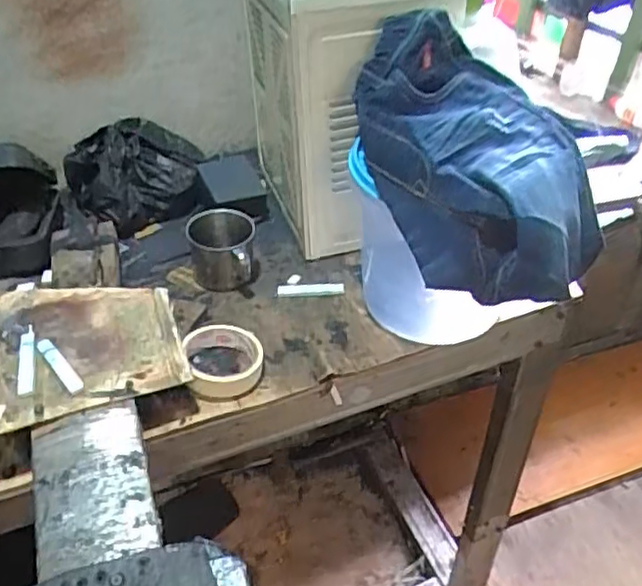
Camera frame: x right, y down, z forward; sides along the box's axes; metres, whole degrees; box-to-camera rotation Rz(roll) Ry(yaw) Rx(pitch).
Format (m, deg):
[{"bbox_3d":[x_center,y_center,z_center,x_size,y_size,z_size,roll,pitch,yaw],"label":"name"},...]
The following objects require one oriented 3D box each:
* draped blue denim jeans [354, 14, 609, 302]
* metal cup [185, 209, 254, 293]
[{"bbox_3d":[0.151,-0.138,0.658,0.202,0.161,0.270,-14,41,-13],"label":"draped blue denim jeans"},{"bbox_3d":[-0.123,-0.051,0.828,0.082,0.070,0.081,-3,40,-1],"label":"metal cup"}]

